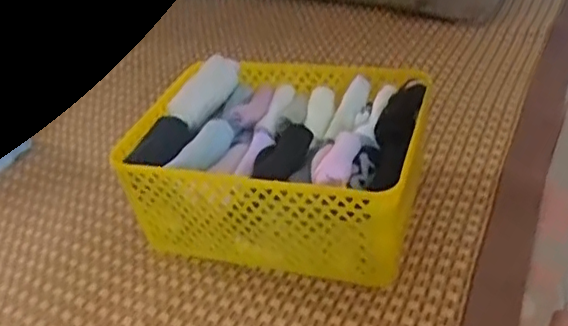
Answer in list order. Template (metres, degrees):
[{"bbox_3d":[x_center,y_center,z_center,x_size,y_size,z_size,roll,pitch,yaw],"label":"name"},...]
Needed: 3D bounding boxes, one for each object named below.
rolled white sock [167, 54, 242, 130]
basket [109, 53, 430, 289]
[{"bbox_3d":[-0.083,-0.077,0.650,0.035,0.037,0.091,22,62,34],"label":"rolled white sock"},{"bbox_3d":[-0.003,-0.005,0.620,0.271,0.122,0.209,7,38,19],"label":"basket"}]

